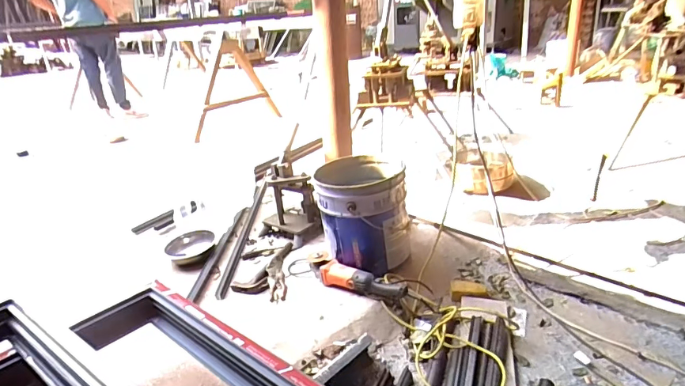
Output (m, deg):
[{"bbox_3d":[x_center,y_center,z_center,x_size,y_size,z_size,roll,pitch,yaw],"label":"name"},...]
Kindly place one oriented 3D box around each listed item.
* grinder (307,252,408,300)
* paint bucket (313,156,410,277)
[{"bbox_3d":[0.040,0.255,1.310,0.340,0.079,0.072,13,28,33],"label":"grinder"},{"bbox_3d":[0.061,0.057,1.410,0.260,0.282,0.283,-3,23,1],"label":"paint bucket"}]

